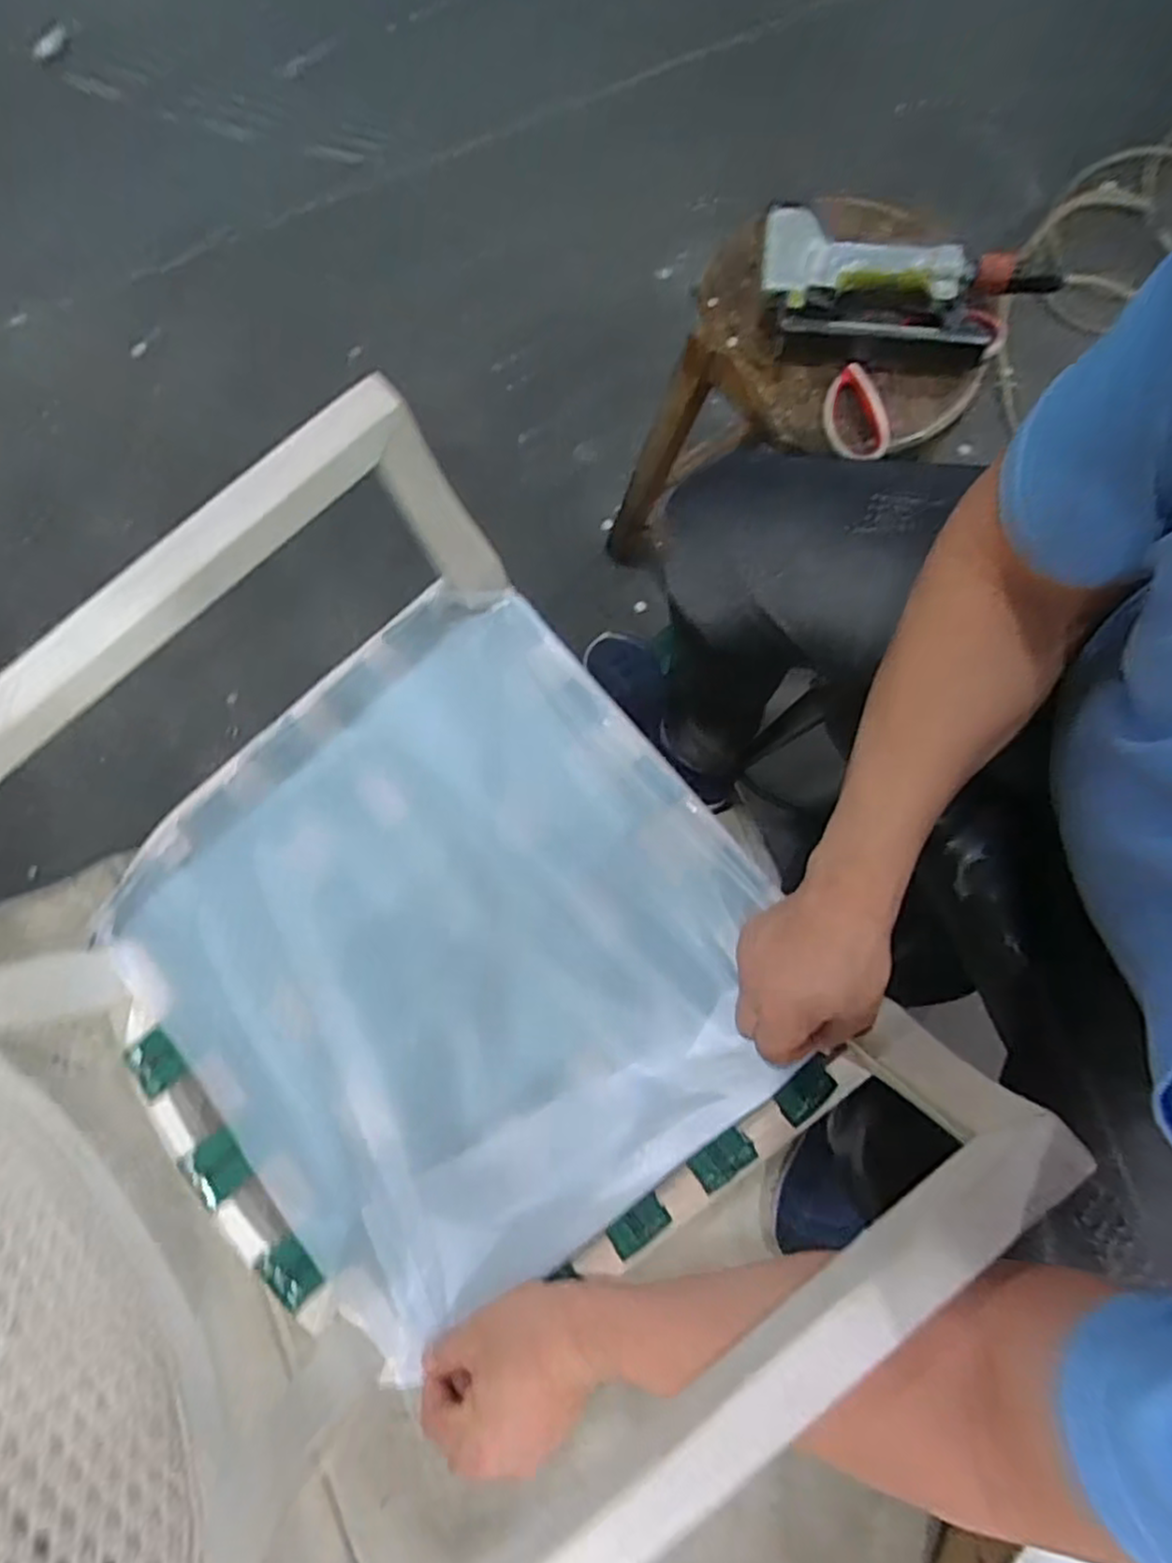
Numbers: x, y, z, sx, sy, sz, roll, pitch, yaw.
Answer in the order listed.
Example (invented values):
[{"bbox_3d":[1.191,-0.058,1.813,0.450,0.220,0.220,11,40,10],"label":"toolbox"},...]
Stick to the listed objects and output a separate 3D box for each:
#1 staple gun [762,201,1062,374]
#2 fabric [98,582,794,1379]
[{"bbox_3d":[0.271,-0.409,0.608,0.250,0.045,0.109,7,79,4],"label":"staple gun"},{"bbox_3d":[-0.101,0.117,0.544,0.424,0.041,0.451,-39,81,-9],"label":"fabric"}]

